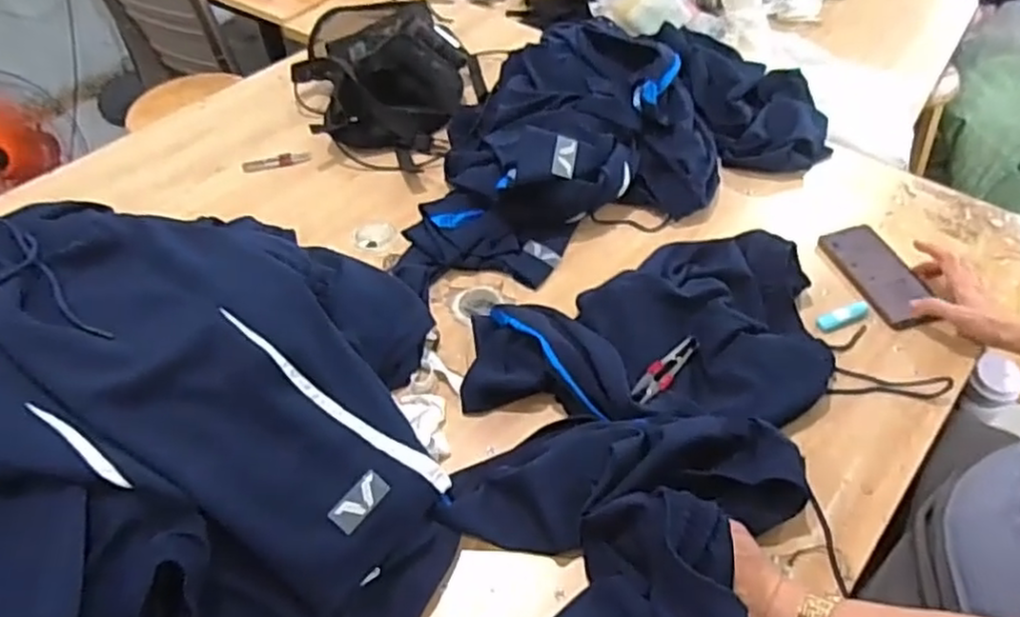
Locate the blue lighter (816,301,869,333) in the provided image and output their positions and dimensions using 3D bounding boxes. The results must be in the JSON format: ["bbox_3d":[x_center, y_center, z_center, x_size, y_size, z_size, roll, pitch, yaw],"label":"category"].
[{"bbox_3d":[0.402,0.010,0.839,0.071,0.011,0.021,-17,51,-13],"label":"blue lighter"}]

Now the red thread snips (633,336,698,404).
[{"bbox_3d":[0.169,0.066,0.758,0.029,0.014,0.104,30,56,25],"label":"red thread snips"}]

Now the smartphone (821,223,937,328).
[{"bbox_3d":[0.469,-0.045,0.887,0.081,0.016,0.166,-13,50,-10],"label":"smartphone"}]

